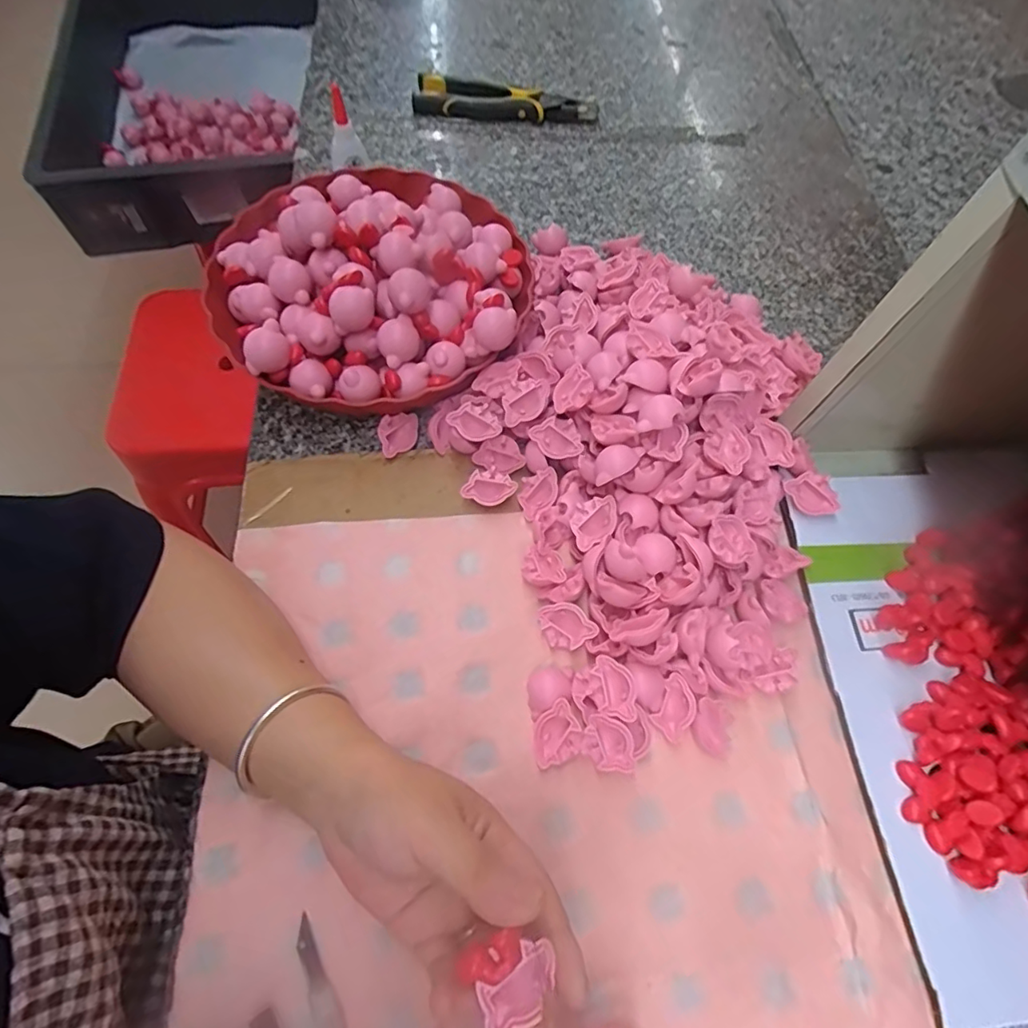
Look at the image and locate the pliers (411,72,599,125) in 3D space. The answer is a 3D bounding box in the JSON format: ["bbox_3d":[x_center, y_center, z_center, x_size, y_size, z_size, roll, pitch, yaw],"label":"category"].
[{"bbox_3d":[-0.008,-0.448,0.600,0.196,0.022,0.054,0,62,0],"label":"pliers"}]

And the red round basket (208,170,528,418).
[{"bbox_3d":[-0.108,-0.185,0.428,0.229,0.097,0.233,0,62,0],"label":"red round basket"}]

